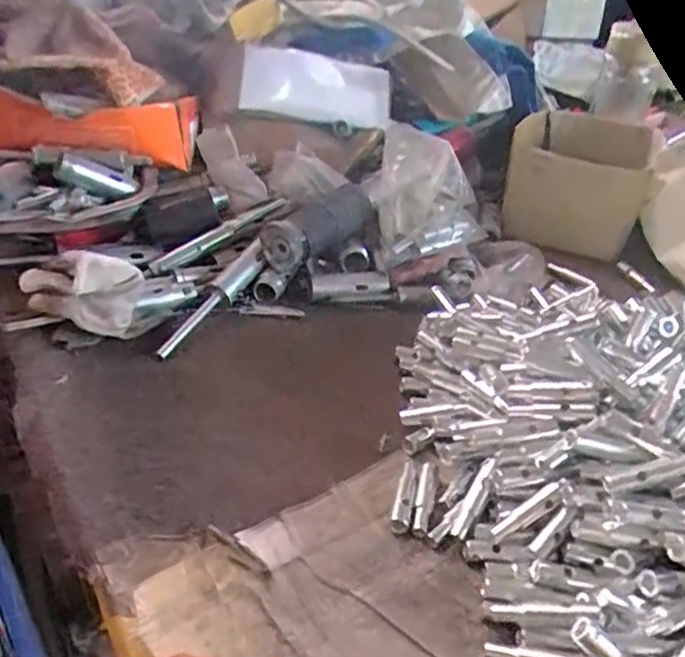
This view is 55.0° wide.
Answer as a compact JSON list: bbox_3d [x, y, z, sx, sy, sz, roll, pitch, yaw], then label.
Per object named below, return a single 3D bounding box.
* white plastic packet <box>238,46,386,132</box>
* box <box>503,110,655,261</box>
[{"bbox_3d":[-0.033,-0.264,0.717,0.175,0.064,0.036,-1,33,-30],"label":"white plastic packet"},{"bbox_3d":[0.257,-0.162,0.727,0.144,0.096,0.146,13,36,12],"label":"box"}]

